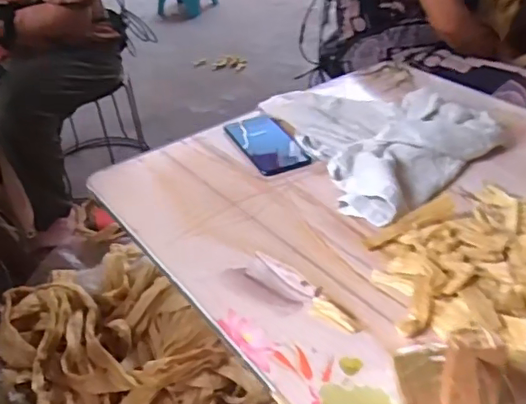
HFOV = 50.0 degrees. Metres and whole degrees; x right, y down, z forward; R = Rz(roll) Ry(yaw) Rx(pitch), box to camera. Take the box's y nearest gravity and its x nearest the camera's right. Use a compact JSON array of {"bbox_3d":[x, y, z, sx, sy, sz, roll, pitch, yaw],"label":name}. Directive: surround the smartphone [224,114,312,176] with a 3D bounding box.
[{"bbox_3d":[0.003,-0.084,0.798,0.071,0.012,0.158,-18,37,-17],"label":"smartphone"}]

